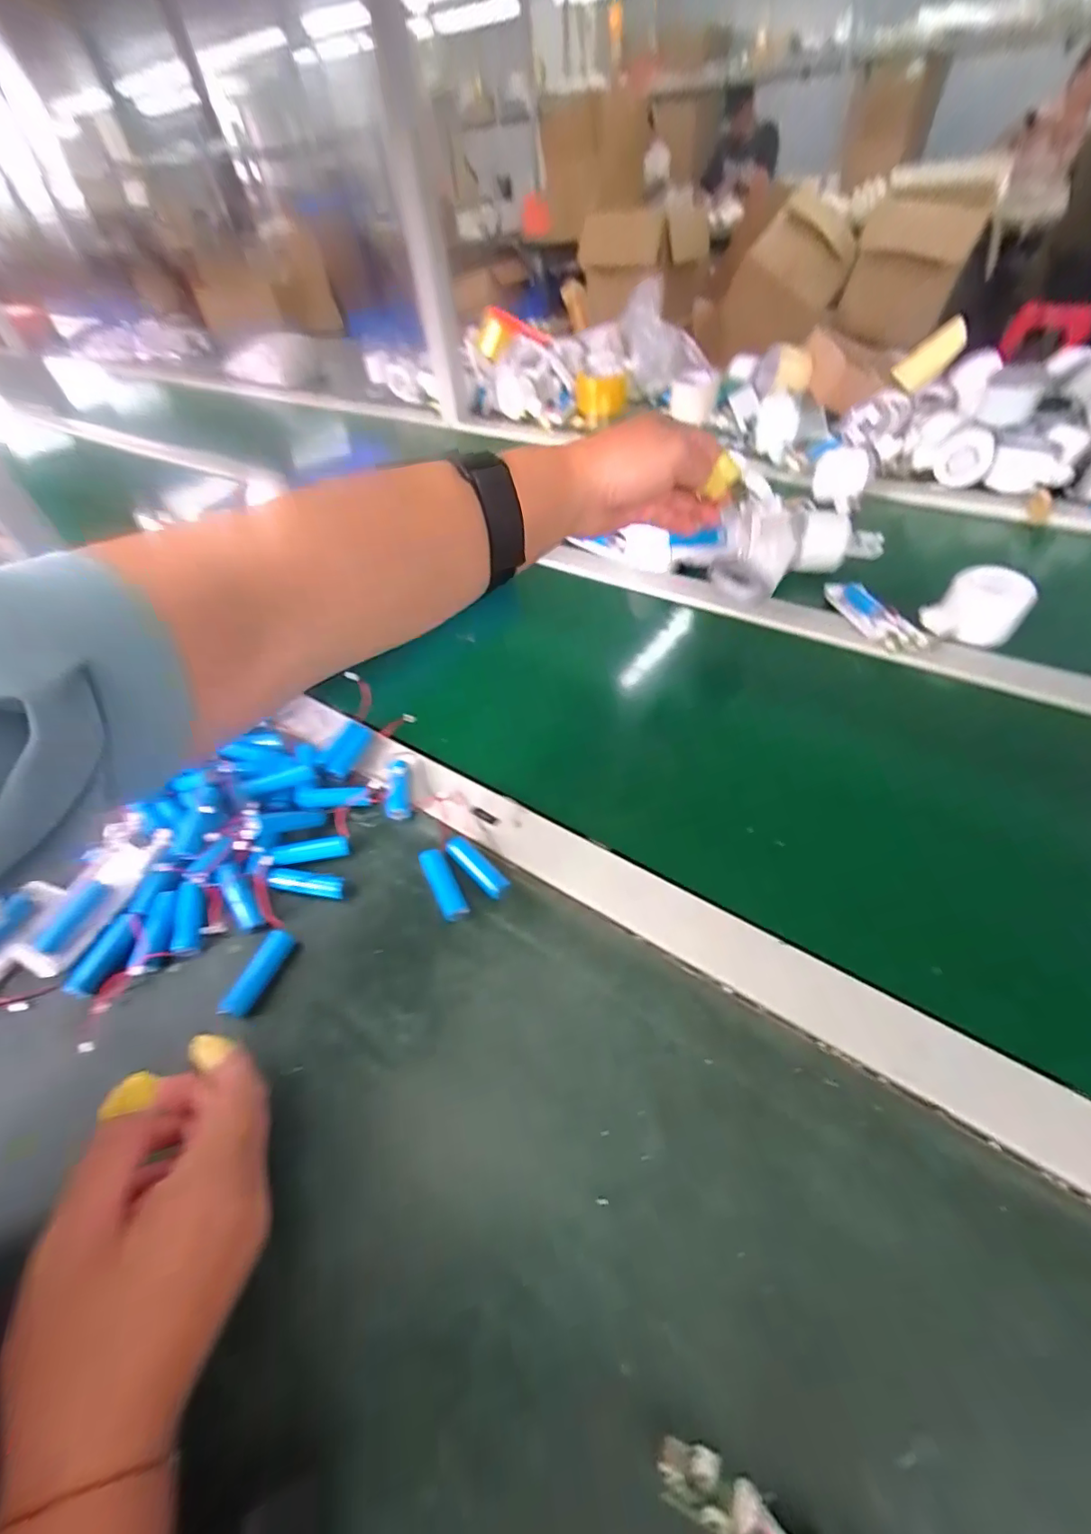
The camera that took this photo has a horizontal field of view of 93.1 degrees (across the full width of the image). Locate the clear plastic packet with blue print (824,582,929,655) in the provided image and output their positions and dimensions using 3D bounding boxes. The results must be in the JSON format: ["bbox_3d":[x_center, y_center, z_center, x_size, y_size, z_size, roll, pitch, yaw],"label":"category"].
[{"bbox_3d":[0.305,-0.147,0.487,0.040,0.020,0.114,-8,50,-1],"label":"clear plastic packet with blue print"}]

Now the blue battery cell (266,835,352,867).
[{"bbox_3d":[-0.167,0.061,0.368,0.051,0.012,0.012,-14,50,-6],"label":"blue battery cell"}]

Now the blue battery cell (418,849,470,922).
[{"bbox_3d":[-0.068,0.079,0.344,0.017,0.012,0.051,-26,53,-15],"label":"blue battery cell"}]

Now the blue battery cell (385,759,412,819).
[{"bbox_3d":[-0.108,0.017,0.382,0.013,0.017,0.042,2,95,4],"label":"blue battery cell"}]

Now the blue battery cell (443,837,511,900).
[{"bbox_3d":[-0.046,0.068,0.351,0.053,0.011,0.016,35,61,29],"label":"blue battery cell"}]

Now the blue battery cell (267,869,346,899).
[{"bbox_3d":[-0.163,0.079,0.353,0.051,0.012,0.012,5,51,9],"label":"blue battery cell"}]

